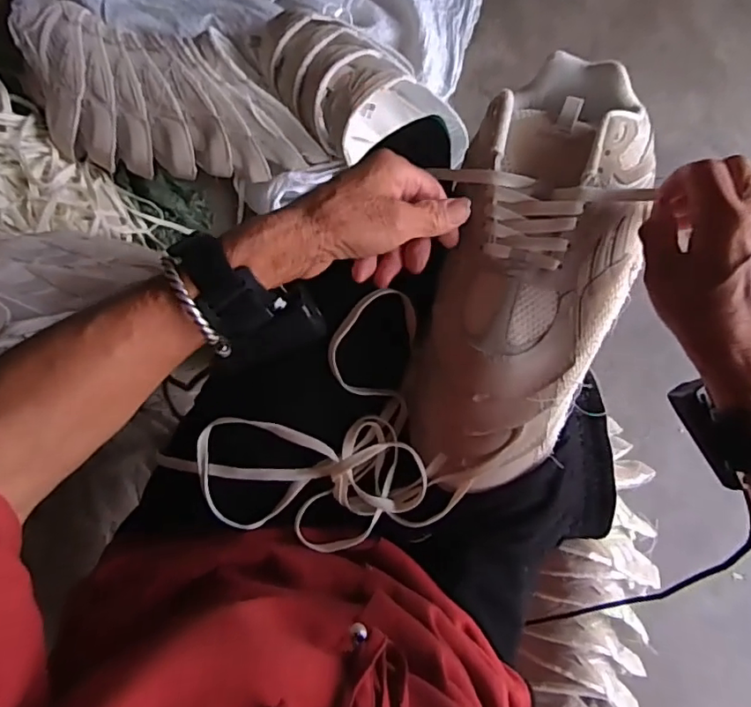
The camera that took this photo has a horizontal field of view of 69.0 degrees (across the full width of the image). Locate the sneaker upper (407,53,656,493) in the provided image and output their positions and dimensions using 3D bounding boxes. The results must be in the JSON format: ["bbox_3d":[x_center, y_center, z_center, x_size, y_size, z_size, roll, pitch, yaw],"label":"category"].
[{"bbox_3d":[0.113,-0.054,0.395,0.134,0.095,0.320,16,94,-5],"label":"sneaker upper"}]

